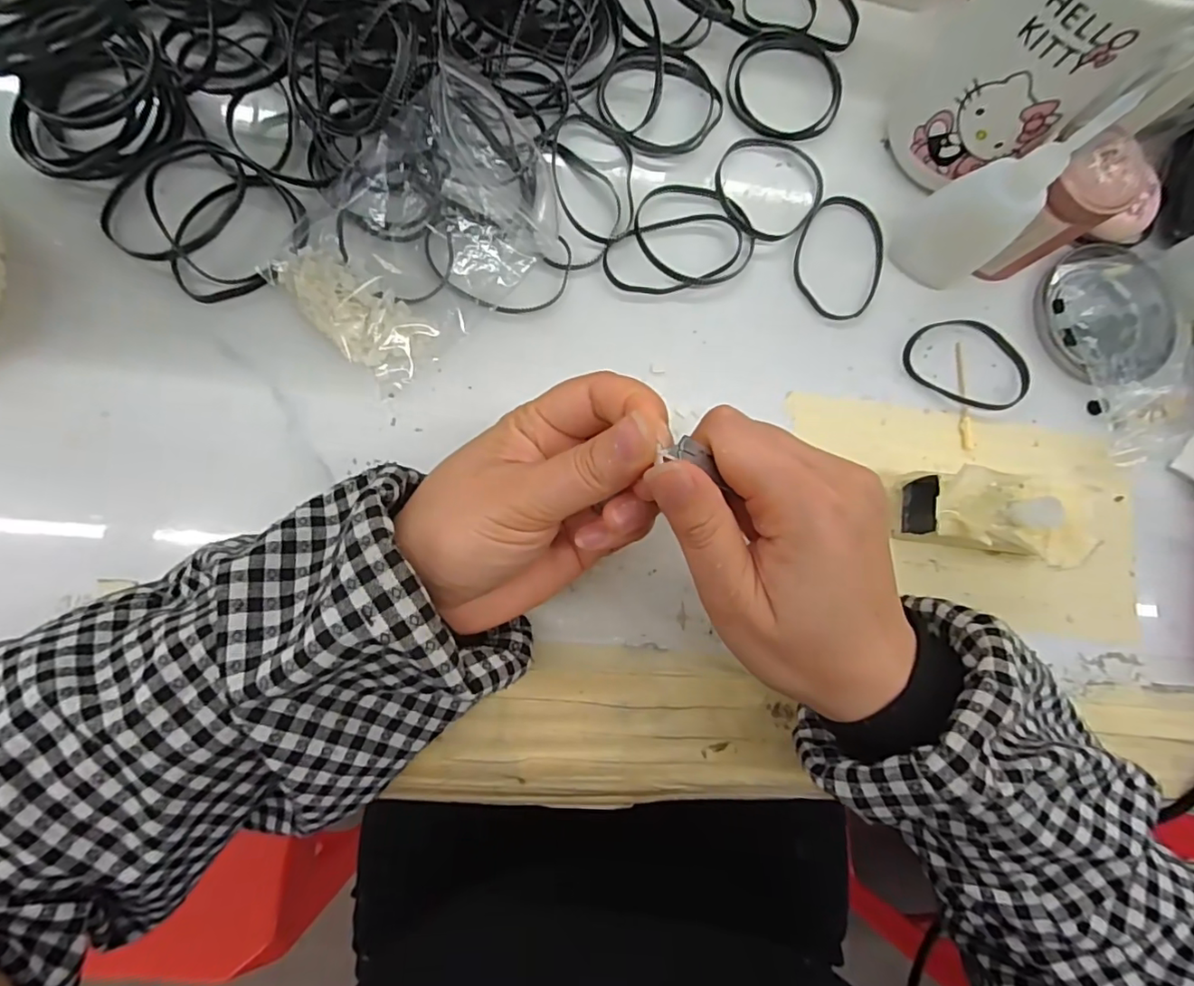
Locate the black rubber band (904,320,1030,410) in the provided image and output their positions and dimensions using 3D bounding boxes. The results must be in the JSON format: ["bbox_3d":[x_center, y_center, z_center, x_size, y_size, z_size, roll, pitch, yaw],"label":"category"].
[{"bbox_3d":[0.202,-0.072,0.303,0.071,0.005,0.047,24,83,-3],"label":"black rubber band"}]

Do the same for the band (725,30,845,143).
[{"bbox_3d":[0.104,-0.224,0.306,0.064,0.004,0.064,1,85,-6],"label":"band"}]

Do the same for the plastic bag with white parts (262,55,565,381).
[{"bbox_3d":[-0.080,-0.124,0.266,0.136,0.022,0.089,-44,90,-8],"label":"plastic bag with white parts"}]

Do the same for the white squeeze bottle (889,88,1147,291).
[{"bbox_3d":[0.187,-0.136,0.260,0.034,0.098,0.044,-31,89,-8],"label":"white squeeze bottle"}]

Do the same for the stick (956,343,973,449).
[{"bbox_3d":[0.199,-0.053,0.301,0.006,0.004,0.058,1,85,-6],"label":"stick"}]

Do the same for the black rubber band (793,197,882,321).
[{"bbox_3d":[0.132,-0.128,0.301,0.050,0.004,0.069,13,84,-5],"label":"black rubber band"}]

